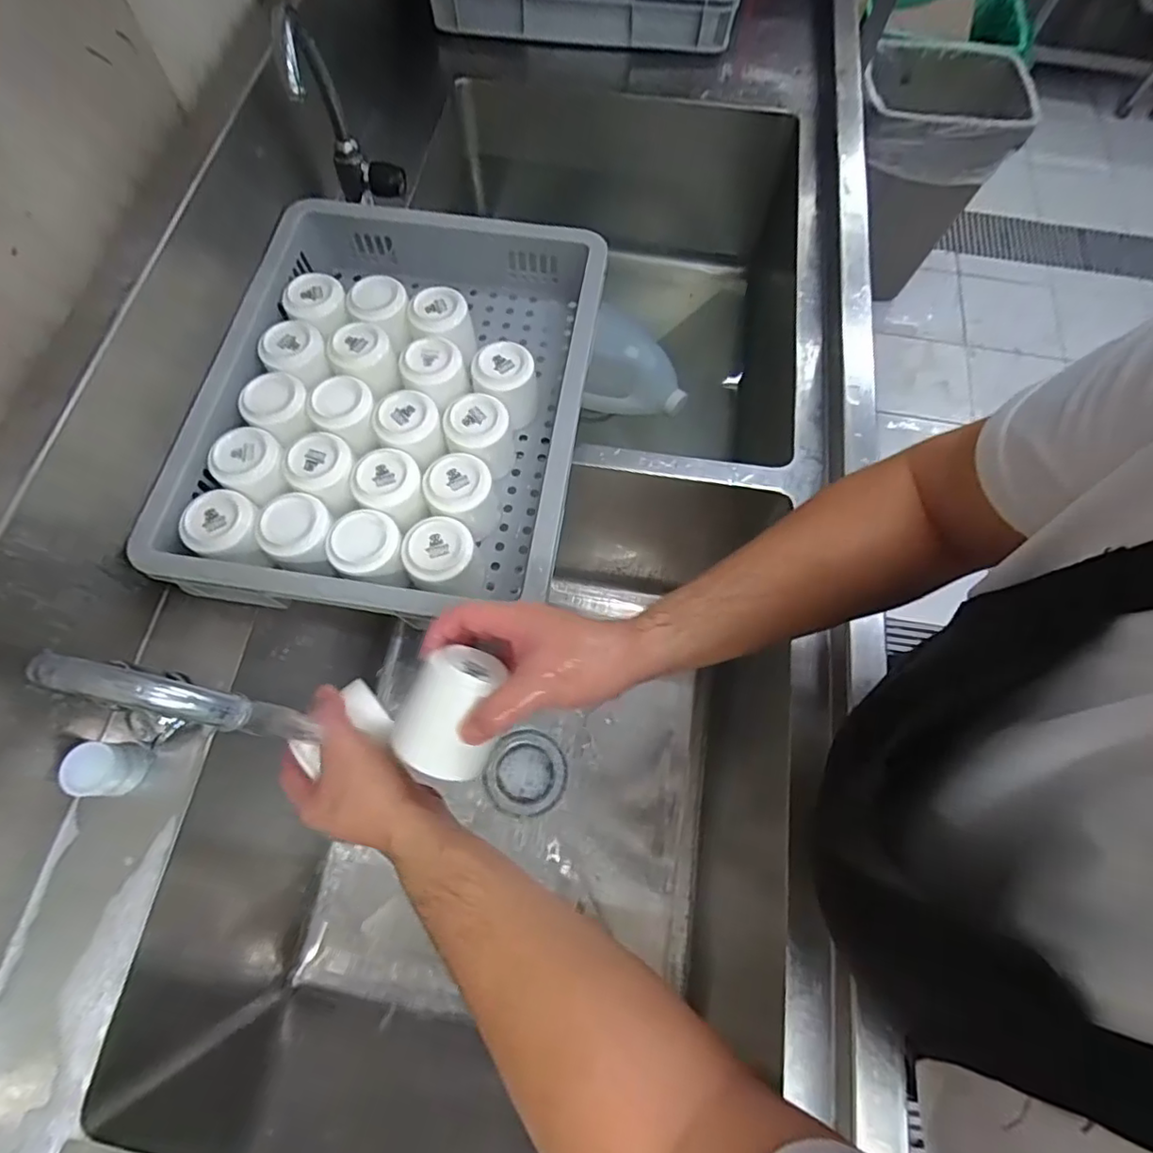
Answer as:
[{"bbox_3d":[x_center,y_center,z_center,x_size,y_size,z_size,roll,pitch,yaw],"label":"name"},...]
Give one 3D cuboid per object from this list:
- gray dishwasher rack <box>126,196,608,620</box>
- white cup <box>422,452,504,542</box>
[{"bbox_3d":[-0.181,-0.174,0.596,0.354,0.078,0.440,9,69,1],"label":"gray dishwasher rack"},{"bbox_3d":[-0.105,-0.074,0.560,0.065,0.069,0.060,-13,70,-7],"label":"white cup"}]

